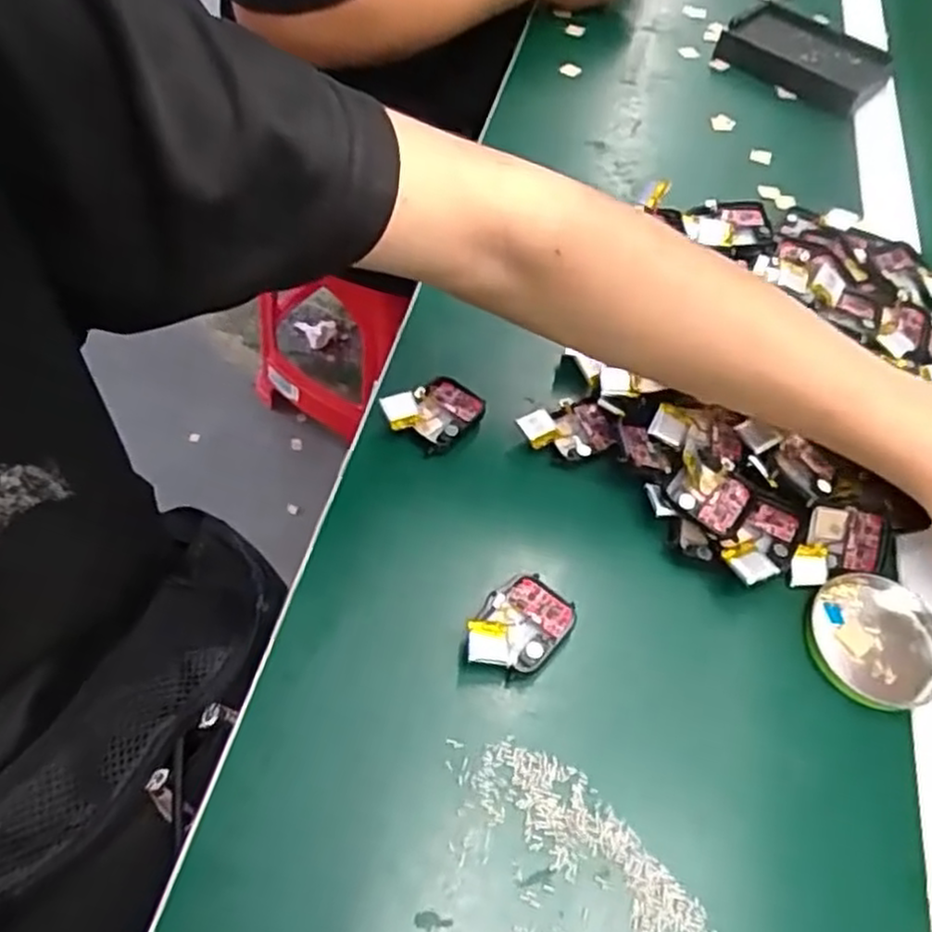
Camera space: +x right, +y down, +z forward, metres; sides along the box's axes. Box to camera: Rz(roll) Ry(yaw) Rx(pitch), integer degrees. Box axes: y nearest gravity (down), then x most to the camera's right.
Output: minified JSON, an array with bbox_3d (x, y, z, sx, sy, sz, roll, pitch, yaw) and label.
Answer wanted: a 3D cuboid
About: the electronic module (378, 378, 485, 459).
[{"bbox_3d":[-0.017,-0.028,0.415,0.051,0.023,0.038,-29,65,-23],"label":"electronic module"}]

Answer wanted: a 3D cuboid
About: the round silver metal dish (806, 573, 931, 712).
[{"bbox_3d":[0.202,0.085,0.365,0.064,0.007,0.064,3,57,-5],"label":"round silver metal dish"}]

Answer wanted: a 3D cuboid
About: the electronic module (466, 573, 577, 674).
[{"bbox_3d":[0.024,0.076,0.347,0.037,0.019,0.053,40,61,18],"label":"electronic module"}]

